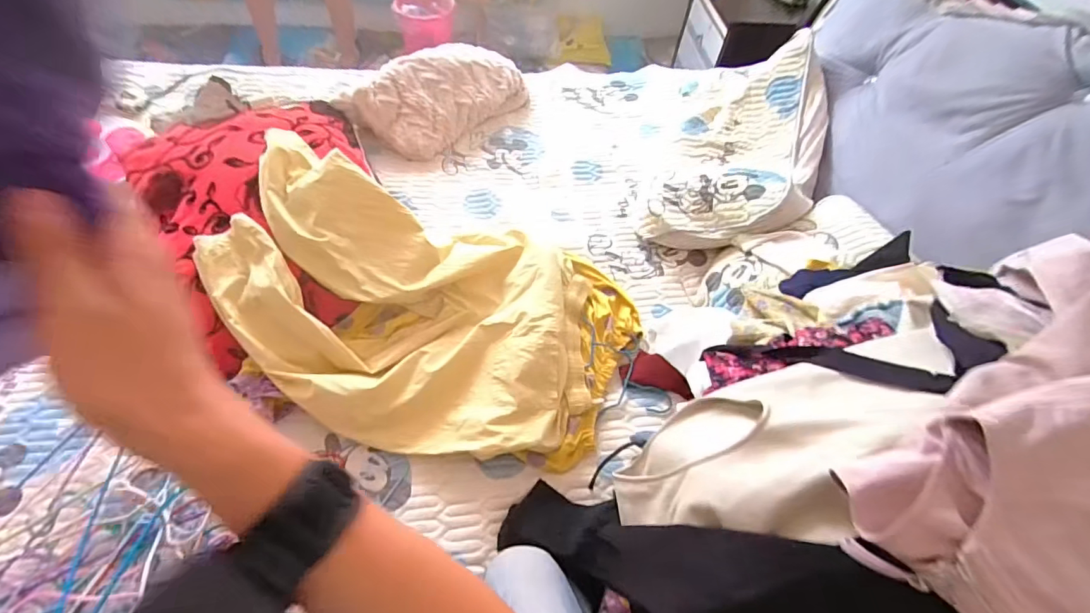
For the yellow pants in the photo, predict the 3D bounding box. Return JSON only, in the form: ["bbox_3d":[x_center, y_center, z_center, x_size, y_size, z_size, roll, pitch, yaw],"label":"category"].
[{"bbox_3d":[-0.219,-0.011,0.848,0.697,0.186,0.464,8,56,1],"label":"yellow pants"}]

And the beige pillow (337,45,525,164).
[{"bbox_3d":[-0.269,-0.548,1.245,0.243,0.126,0.454,36,61,18],"label":"beige pillow"}]

